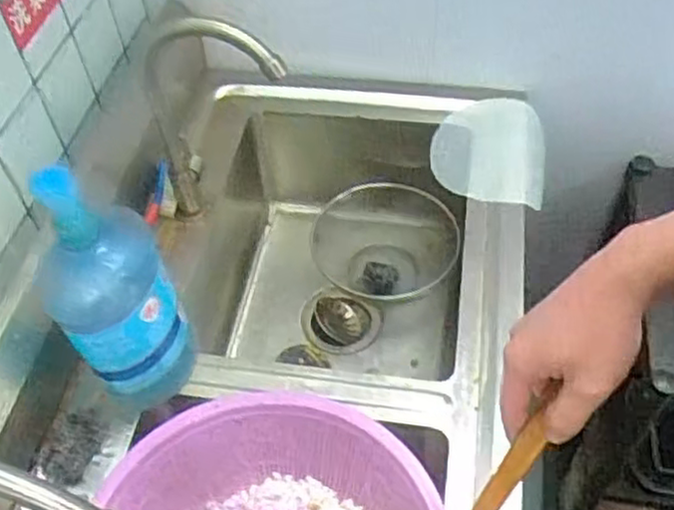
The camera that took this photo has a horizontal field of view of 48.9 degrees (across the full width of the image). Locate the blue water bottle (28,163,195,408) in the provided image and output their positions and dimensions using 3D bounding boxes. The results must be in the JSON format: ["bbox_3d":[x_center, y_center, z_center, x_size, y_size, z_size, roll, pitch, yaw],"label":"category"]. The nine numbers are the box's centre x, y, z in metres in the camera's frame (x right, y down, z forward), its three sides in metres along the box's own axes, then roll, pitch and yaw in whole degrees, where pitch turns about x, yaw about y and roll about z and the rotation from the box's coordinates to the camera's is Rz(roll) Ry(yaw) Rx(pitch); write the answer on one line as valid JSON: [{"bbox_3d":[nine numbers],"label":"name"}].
[{"bbox_3d":[-0.202,0.038,0.676,0.105,0.262,0.088,-24,53,-16],"label":"blue water bottle"}]

